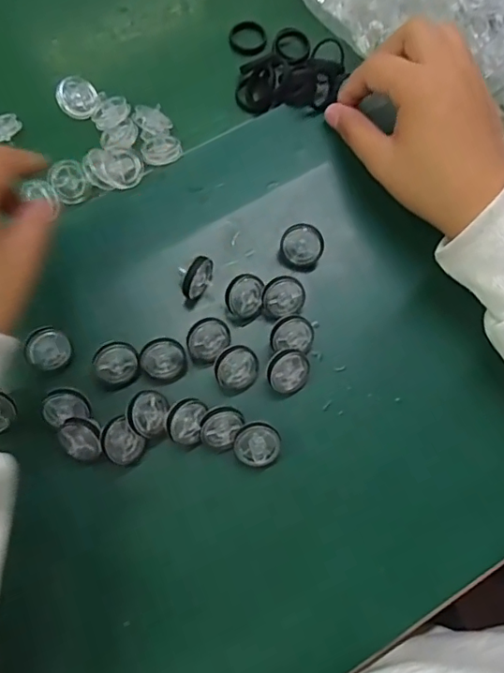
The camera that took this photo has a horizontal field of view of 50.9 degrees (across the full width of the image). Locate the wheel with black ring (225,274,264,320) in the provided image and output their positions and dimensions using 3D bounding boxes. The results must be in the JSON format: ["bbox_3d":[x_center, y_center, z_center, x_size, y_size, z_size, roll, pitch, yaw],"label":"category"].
[{"bbox_3d":[-0.005,-0.023,0.306,0.021,0.015,0.023,0,76,-1],"label":"wheel with black ring"}]

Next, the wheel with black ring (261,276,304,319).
[{"bbox_3d":[0.018,-0.023,0.302,0.024,0.007,0.022,0,95,-5],"label":"wheel with black ring"}]

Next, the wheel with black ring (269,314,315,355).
[{"bbox_3d":[0.023,-0.002,0.301,0.025,0.009,0.020,2,86,-11],"label":"wheel with black ring"}]

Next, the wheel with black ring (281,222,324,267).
[{"bbox_3d":[0.030,-0.054,0.314,0.024,0.009,0.024,16,103,0],"label":"wheel with black ring"}]

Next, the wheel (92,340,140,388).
[{"bbox_3d":[-0.074,0.015,0.291,0.021,0.014,0.024,41,78,9],"label":"wheel"}]

